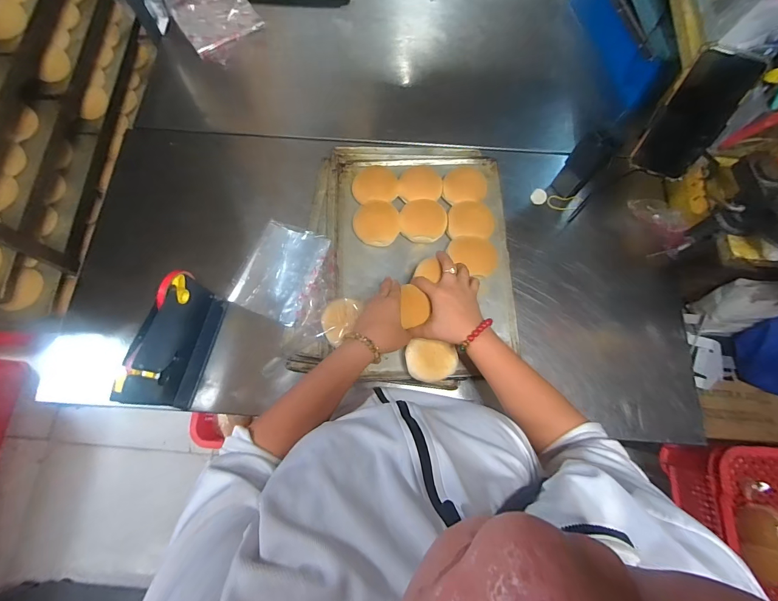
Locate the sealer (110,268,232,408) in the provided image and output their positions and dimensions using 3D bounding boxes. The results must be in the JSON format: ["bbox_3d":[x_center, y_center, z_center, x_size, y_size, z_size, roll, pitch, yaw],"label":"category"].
[{"bbox_3d":[-0.361,0.069,0.618,0.048,0.147,0.222,14,74,3],"label":"sealer"}]

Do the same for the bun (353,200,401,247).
[{"bbox_3d":[-0.023,-0.150,0.700,0.088,0.025,0.084,0,74,-1],"label":"bun"}]

